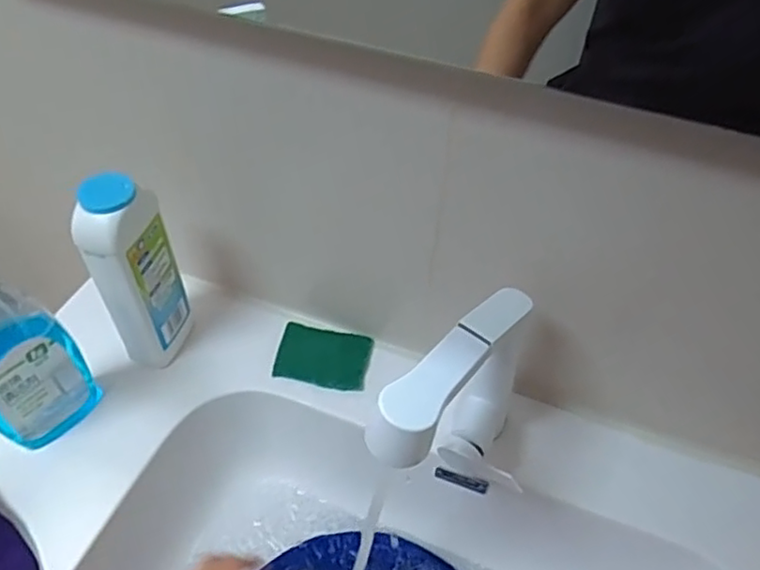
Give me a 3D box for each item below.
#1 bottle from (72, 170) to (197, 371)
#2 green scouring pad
[{"bbox_3d":[-0.241,-0.004,0.635,0.054,0.236,0.078,14,50,10],"label":"bottle"},{"bbox_3d":[-0.062,0.079,0.705,0.100,0.009,0.075,8,49,4],"label":"green scouring pad"}]

